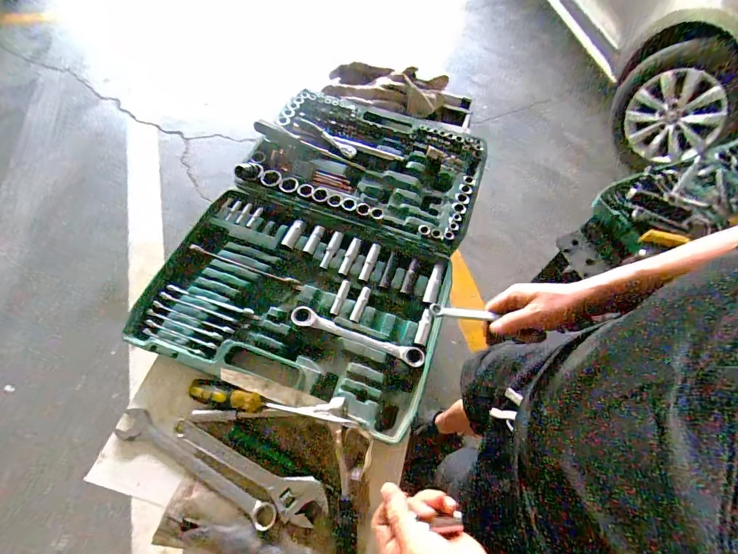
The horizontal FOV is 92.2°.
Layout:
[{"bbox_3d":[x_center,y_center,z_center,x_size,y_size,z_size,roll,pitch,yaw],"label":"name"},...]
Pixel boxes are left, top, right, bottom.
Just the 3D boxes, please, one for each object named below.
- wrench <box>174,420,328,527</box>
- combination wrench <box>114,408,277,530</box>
[{"bbox_3d":[-0.164,0.249,0.474,0.231,0.010,0.053,26,63,10],"label":"wrench"},{"bbox_3d":[-0.234,0.257,0.480,0.254,0.020,0.038,26,63,10],"label":"combination wrench"}]

